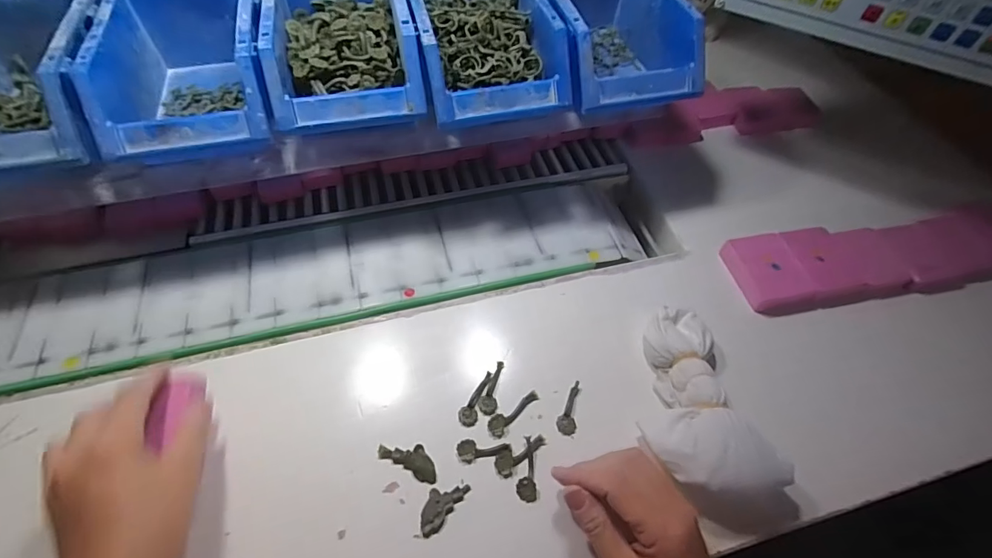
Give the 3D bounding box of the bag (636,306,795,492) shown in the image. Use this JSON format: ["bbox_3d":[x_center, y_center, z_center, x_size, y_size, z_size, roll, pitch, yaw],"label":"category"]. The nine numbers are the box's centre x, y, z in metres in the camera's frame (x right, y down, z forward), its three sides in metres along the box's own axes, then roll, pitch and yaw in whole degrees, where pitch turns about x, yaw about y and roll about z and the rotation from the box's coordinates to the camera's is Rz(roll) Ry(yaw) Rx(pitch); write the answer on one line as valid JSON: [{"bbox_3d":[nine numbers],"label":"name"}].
[{"bbox_3d":[0.160,0.091,0.381,0.094,0.042,0.160,-3,56,-5],"label":"bag"}]

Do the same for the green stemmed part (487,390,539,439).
[{"bbox_3d":[0.014,0.111,0.390,0.051,0.005,0.017,-38,65,-25],"label":"green stemmed part"}]

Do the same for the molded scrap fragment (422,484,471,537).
[{"bbox_3d":[-0.041,0.167,0.345,0.022,0.009,0.044,34,60,19],"label":"molded scrap fragment"}]

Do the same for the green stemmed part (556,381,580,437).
[{"bbox_3d":[0.063,0.108,0.393,0.016,0.005,0.046,15,56,7],"label":"green stemmed part"}]

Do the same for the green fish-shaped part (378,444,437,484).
[{"bbox_3d":[-0.067,0.139,0.363,0.049,0.004,0.022,22,57,12],"label":"green fish-shaped part"}]

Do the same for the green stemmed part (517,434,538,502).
[{"bbox_3d":[0.023,0.147,0.360,0.015,0.007,0.046,-2,55,-5],"label":"green stemmed part"}]

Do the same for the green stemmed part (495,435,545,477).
[{"bbox_3d":[0.019,0.137,0.368,0.045,0.005,0.018,-28,61,-21],"label":"green stemmed part"}]

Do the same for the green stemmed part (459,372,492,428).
[{"bbox_3d":[-0.018,0.100,0.393,0.016,0.007,0.048,16,56,8],"label":"green stemmed part"}]

